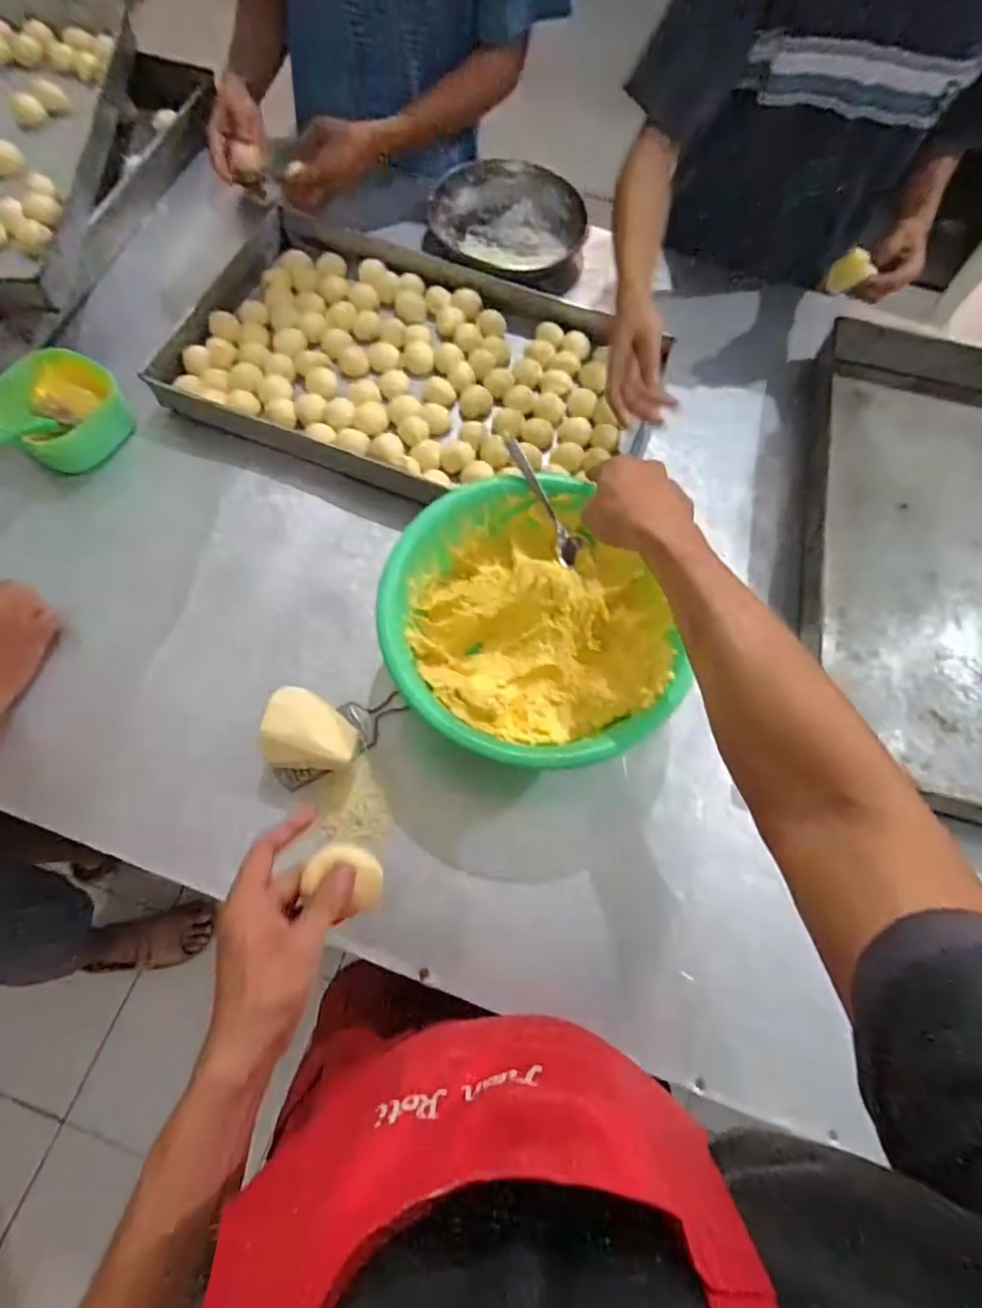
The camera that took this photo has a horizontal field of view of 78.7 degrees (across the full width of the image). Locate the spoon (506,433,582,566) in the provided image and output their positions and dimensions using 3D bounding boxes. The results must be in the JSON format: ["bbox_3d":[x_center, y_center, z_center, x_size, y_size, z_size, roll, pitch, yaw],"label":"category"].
[{"bbox_3d":[0.058,-0.167,0.653,0.027,0.024,0.154,-36,106,-16],"label":"spoon"}]

